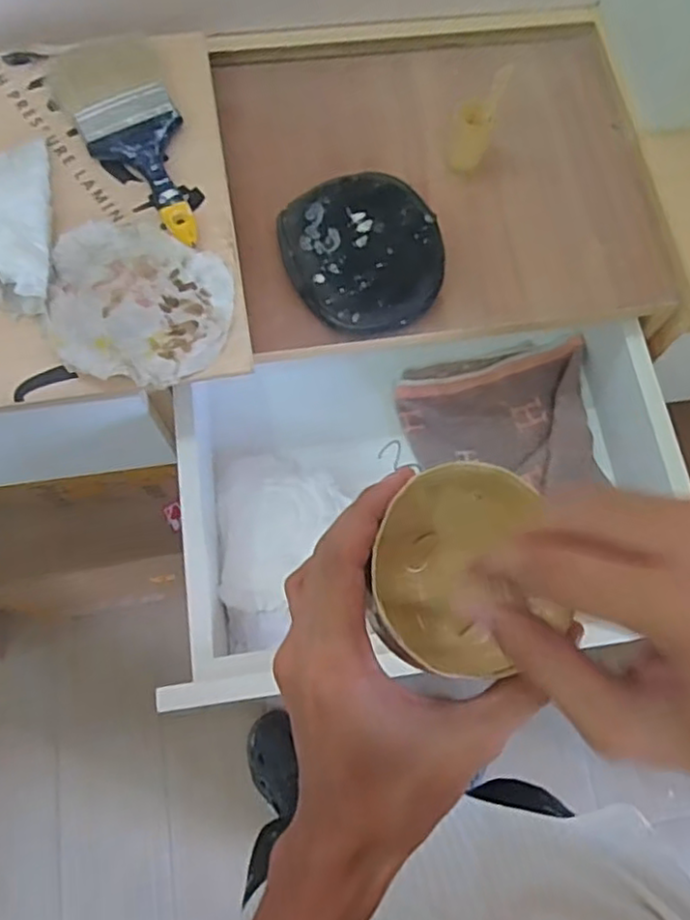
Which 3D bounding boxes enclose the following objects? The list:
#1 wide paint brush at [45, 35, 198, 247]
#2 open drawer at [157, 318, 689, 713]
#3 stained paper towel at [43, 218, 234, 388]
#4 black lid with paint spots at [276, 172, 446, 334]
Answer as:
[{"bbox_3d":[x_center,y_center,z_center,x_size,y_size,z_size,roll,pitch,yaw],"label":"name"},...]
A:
[{"bbox_3d":[-0.207,-0.316,0.652,0.102,0.028,0.239,-22,73,-9],"label":"wide paint brush"},{"bbox_3d":[0.077,0.025,0.722,0.536,0.142,0.374,-10,72,-5],"label":"open drawer"},{"bbox_3d":[-0.188,-0.148,0.613,0.158,0.029,0.157,0,71,-1],"label":"stained paper towel"},{"bbox_3d":[0.019,-0.202,0.662,0.152,0.041,0.170,-18,72,-7],"label":"black lid with paint spots"}]

